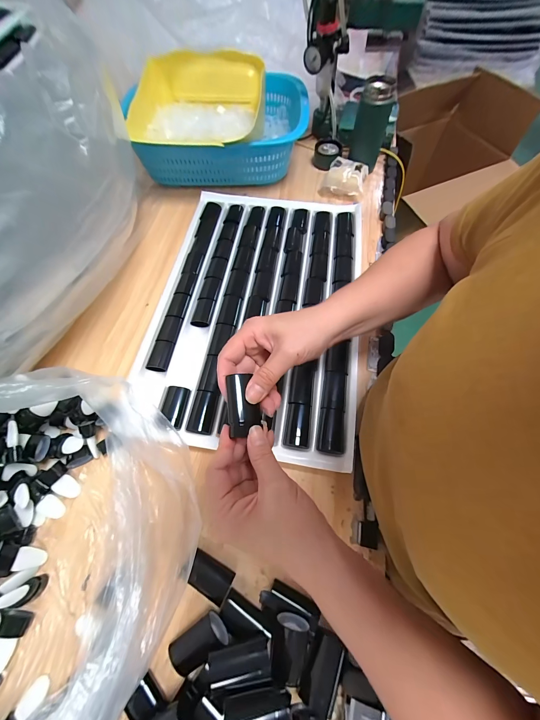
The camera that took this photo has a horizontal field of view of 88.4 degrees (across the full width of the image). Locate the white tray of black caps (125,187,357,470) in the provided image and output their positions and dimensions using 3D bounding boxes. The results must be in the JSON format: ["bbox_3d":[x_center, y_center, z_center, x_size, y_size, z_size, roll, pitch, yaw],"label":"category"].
[{"bbox_3d":[-0.019,-0.101,0.489,0.345,0.049,0.487,10,65,6],"label":"white tray of black caps"}]

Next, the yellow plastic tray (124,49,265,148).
[{"bbox_3d":[-0.142,-0.561,0.594,0.249,0.076,0.236,2,65,2],"label":"yellow plastic tray"}]

